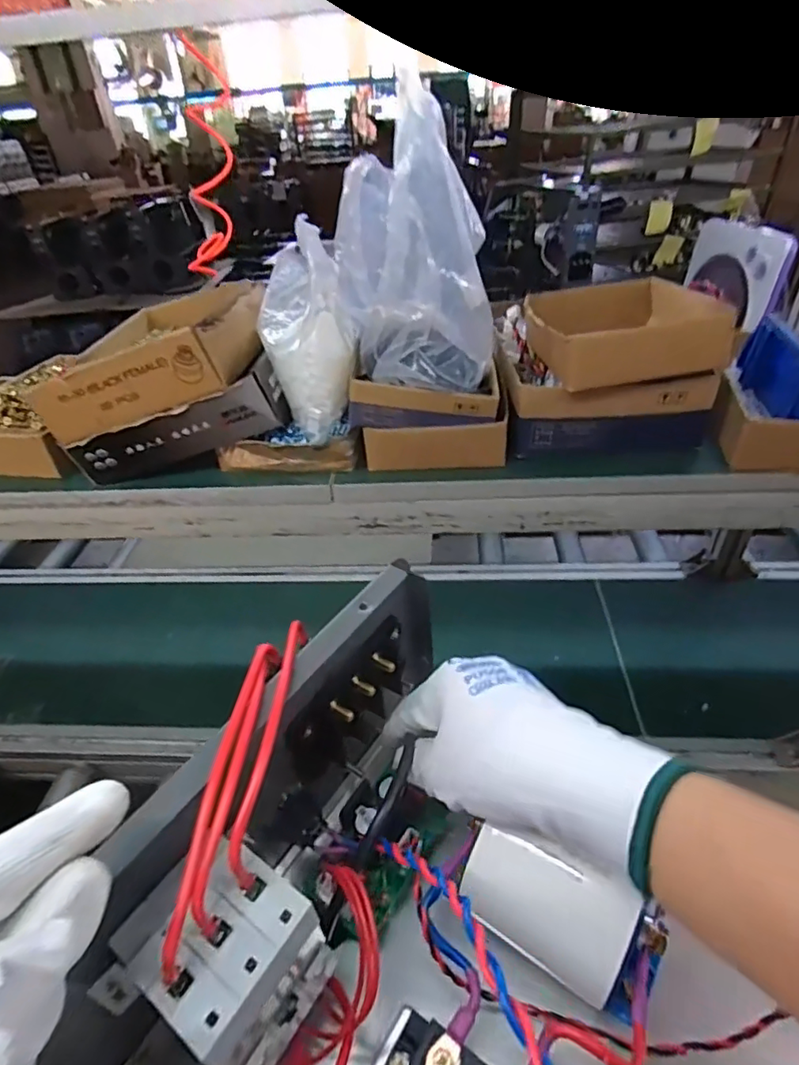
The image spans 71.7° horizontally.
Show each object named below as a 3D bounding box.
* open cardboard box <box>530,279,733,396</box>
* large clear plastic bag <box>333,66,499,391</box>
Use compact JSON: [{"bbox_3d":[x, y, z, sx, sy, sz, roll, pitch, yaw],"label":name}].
[{"bbox_3d":[0.197,-0.192,0.508,0.136,0.044,0.169,-3,38,2],"label":"open cardboard box"},{"bbox_3d":[0.011,-0.232,0.450,0.128,0.192,0.127,-4,38,1],"label":"large clear plastic bag"}]

